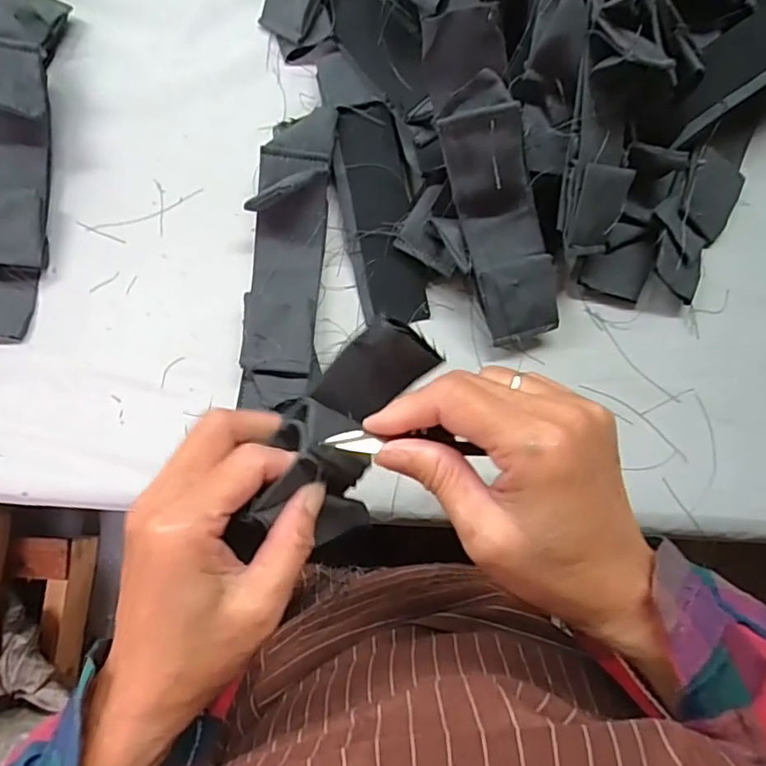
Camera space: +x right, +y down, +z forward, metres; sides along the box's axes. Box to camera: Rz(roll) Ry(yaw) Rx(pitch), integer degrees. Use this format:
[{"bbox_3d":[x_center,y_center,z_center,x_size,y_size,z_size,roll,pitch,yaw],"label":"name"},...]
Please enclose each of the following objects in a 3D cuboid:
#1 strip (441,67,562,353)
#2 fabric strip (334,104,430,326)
[{"bbox_3d":[0.074,-0.099,0.348,0.050,0.032,0.151,-20,115,-2],"label":"strip"},{"bbox_3d":[-0.002,-0.115,0.395,0.048,0.024,0.145,-11,80,-1],"label":"fabric strip"}]

